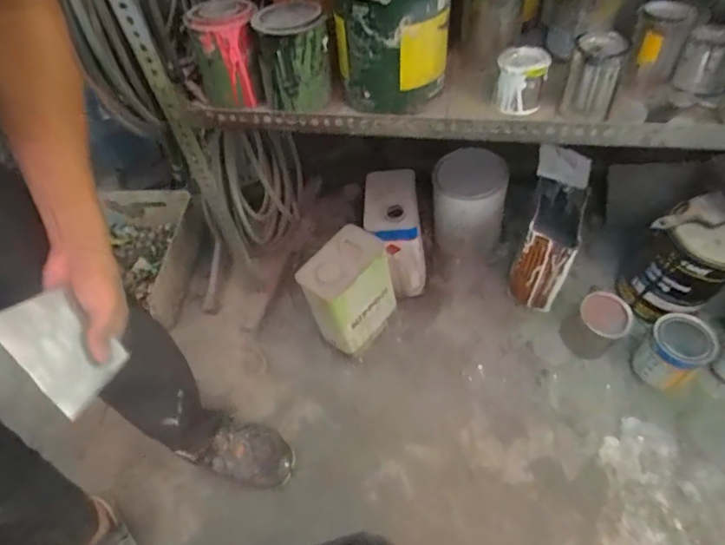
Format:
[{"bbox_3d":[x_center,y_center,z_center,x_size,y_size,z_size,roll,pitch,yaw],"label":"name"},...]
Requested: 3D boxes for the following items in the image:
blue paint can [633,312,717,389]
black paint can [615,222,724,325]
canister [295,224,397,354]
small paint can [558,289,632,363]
[{"bbox_3d":[0.589,0.154,0.933,0.115,0.125,0.107,-28,54,-17],"label":"blue paint can"},{"bbox_3d":[0.648,-0.015,0.991,0.166,0.191,0.160,-2,51,3],"label":"black paint can"},{"bbox_3d":[-0.029,0.044,0.993,0.124,0.218,0.159,27,58,24],"label":"canister"},{"bbox_3d":[0.474,0.109,0.996,0.096,0.116,0.110,-30,55,-18],"label":"small paint can"}]

